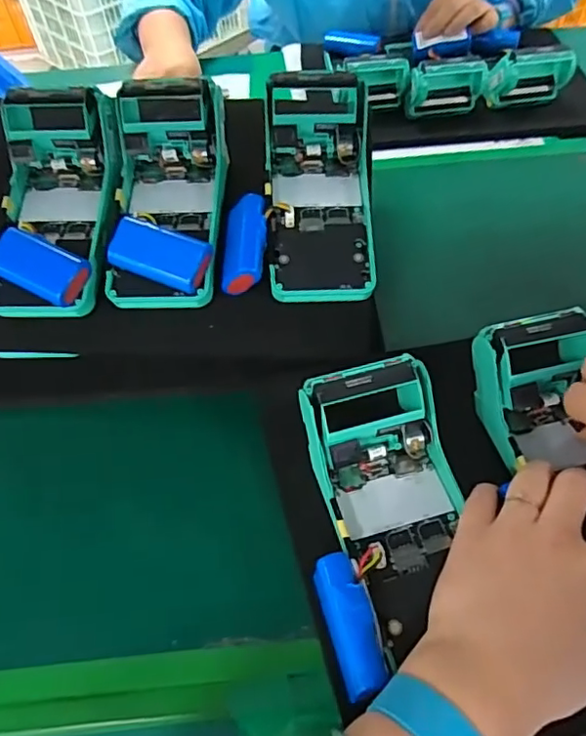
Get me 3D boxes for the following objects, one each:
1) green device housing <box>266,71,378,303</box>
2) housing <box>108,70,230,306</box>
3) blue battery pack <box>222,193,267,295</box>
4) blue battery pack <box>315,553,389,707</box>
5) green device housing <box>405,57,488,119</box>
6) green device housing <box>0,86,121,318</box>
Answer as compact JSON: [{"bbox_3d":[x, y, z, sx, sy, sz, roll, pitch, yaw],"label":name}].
[{"bbox_3d":[0.019,-0.130,0.418,0.077,0.051,0.174,-1,77,-4],"label":"green device housing"},{"bbox_3d":[-0.090,-0.124,0.421,0.081,0.059,0.172,1,77,-3],"label":"housing"},{"bbox_3d":[-0.034,-0.088,0.407,0.016,0.032,0.072,18,62,-36],"label":"blue battery pack"},{"bbox_3d":[0.029,0.131,0.295,0.022,0.019,0.068,-10,51,-11],"label":"blue battery pack"},{"bbox_3d":[0.167,-0.307,0.630,0.080,0.067,0.034,-13,52,-14],"label":"green device housing"},{"bbox_3d":[-0.173,-0.116,0.426,0.083,0.064,0.169,0,78,-4],"label":"green device housing"}]

